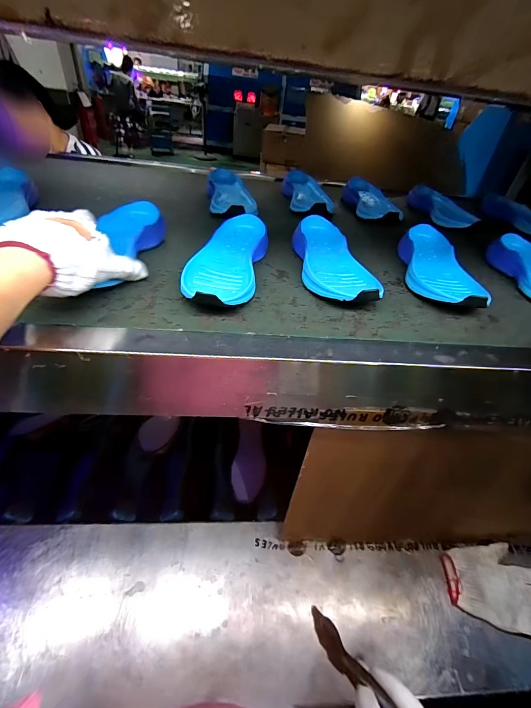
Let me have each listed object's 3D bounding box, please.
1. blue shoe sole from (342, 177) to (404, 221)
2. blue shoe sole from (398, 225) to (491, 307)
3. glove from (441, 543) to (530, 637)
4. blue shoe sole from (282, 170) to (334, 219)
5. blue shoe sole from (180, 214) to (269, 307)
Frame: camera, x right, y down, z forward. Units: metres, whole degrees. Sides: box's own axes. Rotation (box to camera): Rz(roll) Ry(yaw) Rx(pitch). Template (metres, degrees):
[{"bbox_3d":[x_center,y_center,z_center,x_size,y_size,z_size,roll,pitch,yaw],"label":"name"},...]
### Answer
[{"bbox_3d":[0.242,-0.352,0.738,0.113,0.042,0.216,7,41,-1],"label":"blue shoe sole"},{"bbox_3d":[0.265,-0.133,0.497,0.091,0.044,0.235,10,41,3],"label":"blue shoe sole"},{"bbox_3d":[0.413,0.399,0.554,0.197,0.023,0.121,13,41,6],"label":"glove"},{"bbox_3d":[0.096,-0.364,0.731,0.101,0.036,0.256,4,41,-5],"label":"blue shoe sole"},{"bbox_3d":[-0.053,-0.128,0.440,0.090,0.051,0.214,9,41,1],"label":"blue shoe sole"}]

